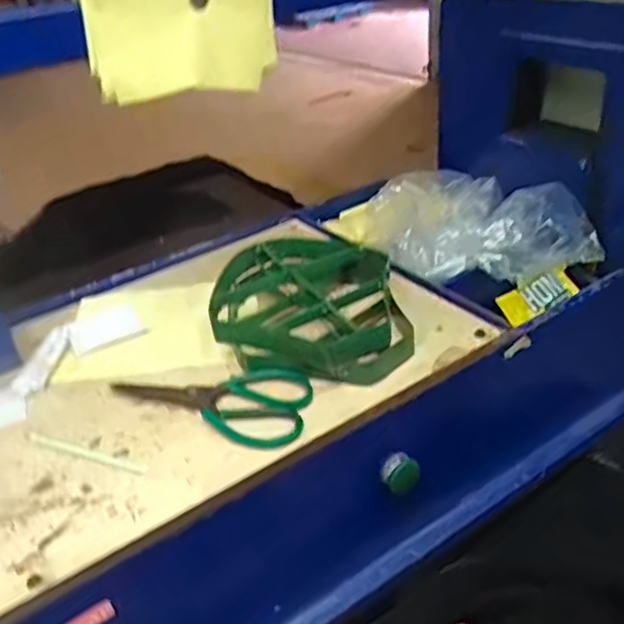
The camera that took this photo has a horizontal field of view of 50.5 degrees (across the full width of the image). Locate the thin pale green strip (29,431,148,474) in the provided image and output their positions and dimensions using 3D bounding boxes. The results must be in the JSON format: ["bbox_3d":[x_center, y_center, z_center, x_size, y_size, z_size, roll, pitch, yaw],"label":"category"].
[{"bbox_3d":[-0.215,0.132,0.626,0.139,0.005,0.013,8,33,25],"label":"thin pale green strip"}]

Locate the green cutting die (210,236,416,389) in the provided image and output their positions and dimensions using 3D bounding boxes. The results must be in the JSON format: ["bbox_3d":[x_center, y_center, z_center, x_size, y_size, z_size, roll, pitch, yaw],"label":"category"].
[{"bbox_3d":[-0.004,-0.004,0.731,0.201,0.062,0.221,-9,30,-2],"label":"green cutting die"}]

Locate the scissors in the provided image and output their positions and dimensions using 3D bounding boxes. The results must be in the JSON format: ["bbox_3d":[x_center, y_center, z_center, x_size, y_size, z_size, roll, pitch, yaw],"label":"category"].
[{"bbox_3d":[-0.104,0.085,0.667,0.206,0.017,0.095,4,32,19],"label":"scissors"}]

